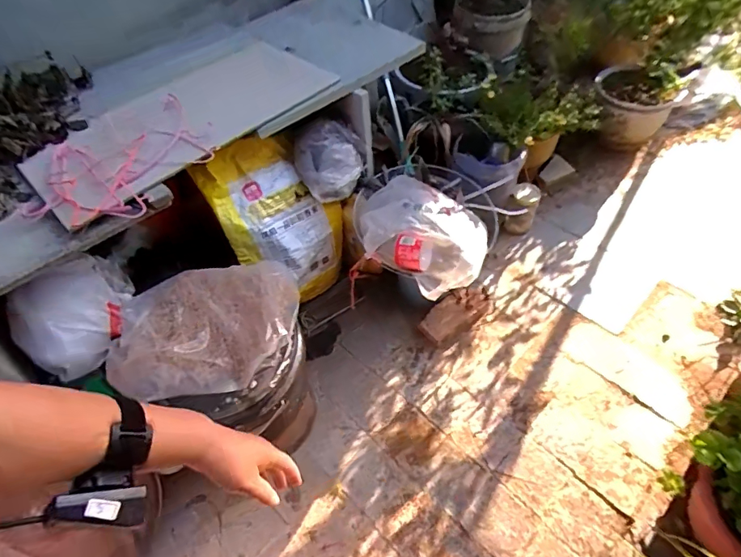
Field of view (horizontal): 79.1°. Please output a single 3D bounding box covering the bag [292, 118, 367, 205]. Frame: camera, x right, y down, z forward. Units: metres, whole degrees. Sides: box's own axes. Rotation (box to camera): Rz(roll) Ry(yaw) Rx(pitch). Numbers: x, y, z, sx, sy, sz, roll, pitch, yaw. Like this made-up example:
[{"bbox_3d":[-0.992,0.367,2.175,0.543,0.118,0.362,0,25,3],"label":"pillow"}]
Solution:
[{"bbox_3d":[-0.126,-0.356,1.386,0.209,0.202,0.160,-11,52,2],"label":"bag"}]

